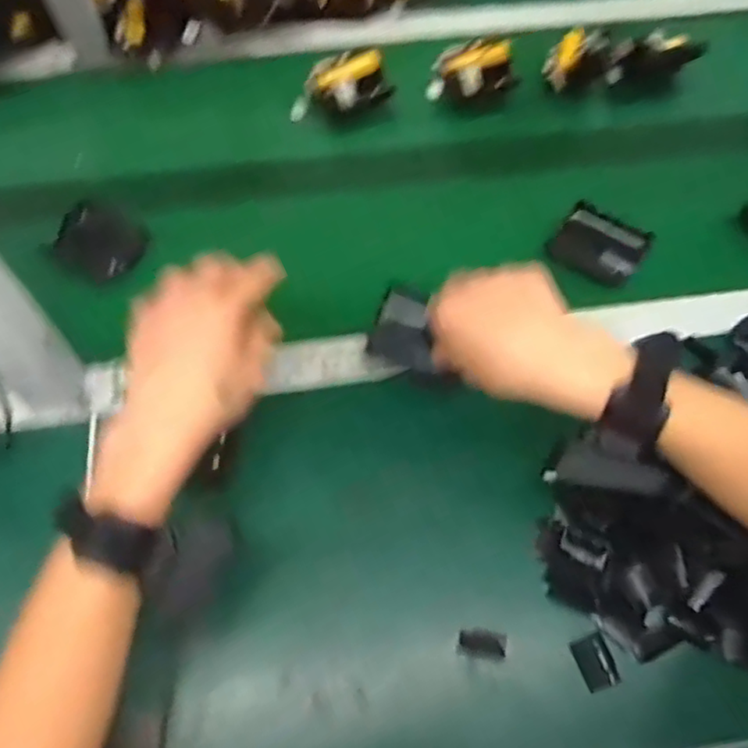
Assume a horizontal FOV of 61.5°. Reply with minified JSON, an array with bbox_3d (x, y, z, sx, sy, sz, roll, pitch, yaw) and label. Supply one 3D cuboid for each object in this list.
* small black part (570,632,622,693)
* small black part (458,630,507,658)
[{"bbox_3d":[0.152,0.197,0.430,0.023,0.005,0.033,-20,66,-10],"label":"small black part"},{"bbox_3d":[0.075,0.186,0.435,0.033,0.011,0.016,5,64,2],"label":"small black part"}]

